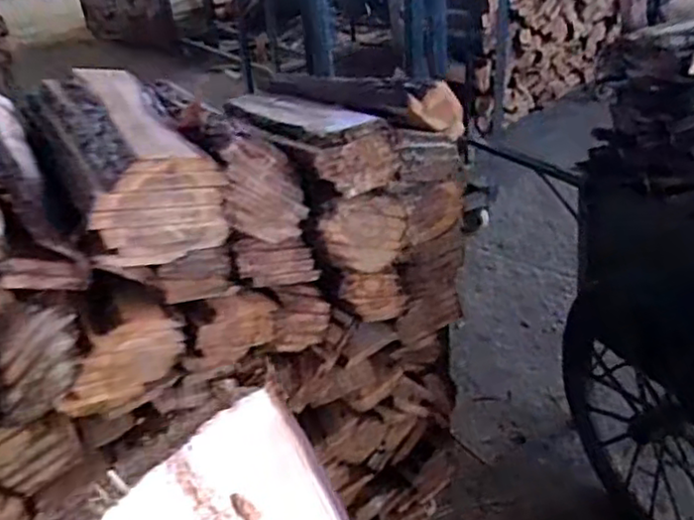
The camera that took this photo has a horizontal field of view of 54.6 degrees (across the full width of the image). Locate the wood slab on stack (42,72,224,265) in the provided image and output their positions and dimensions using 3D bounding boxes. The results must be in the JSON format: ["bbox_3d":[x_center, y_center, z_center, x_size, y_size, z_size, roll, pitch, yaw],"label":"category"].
[{"bbox_3d":[-0.312,-0.163,0.965,0.178,0.112,0.519,-17,35,-21],"label":"wood slab on stack"}]

